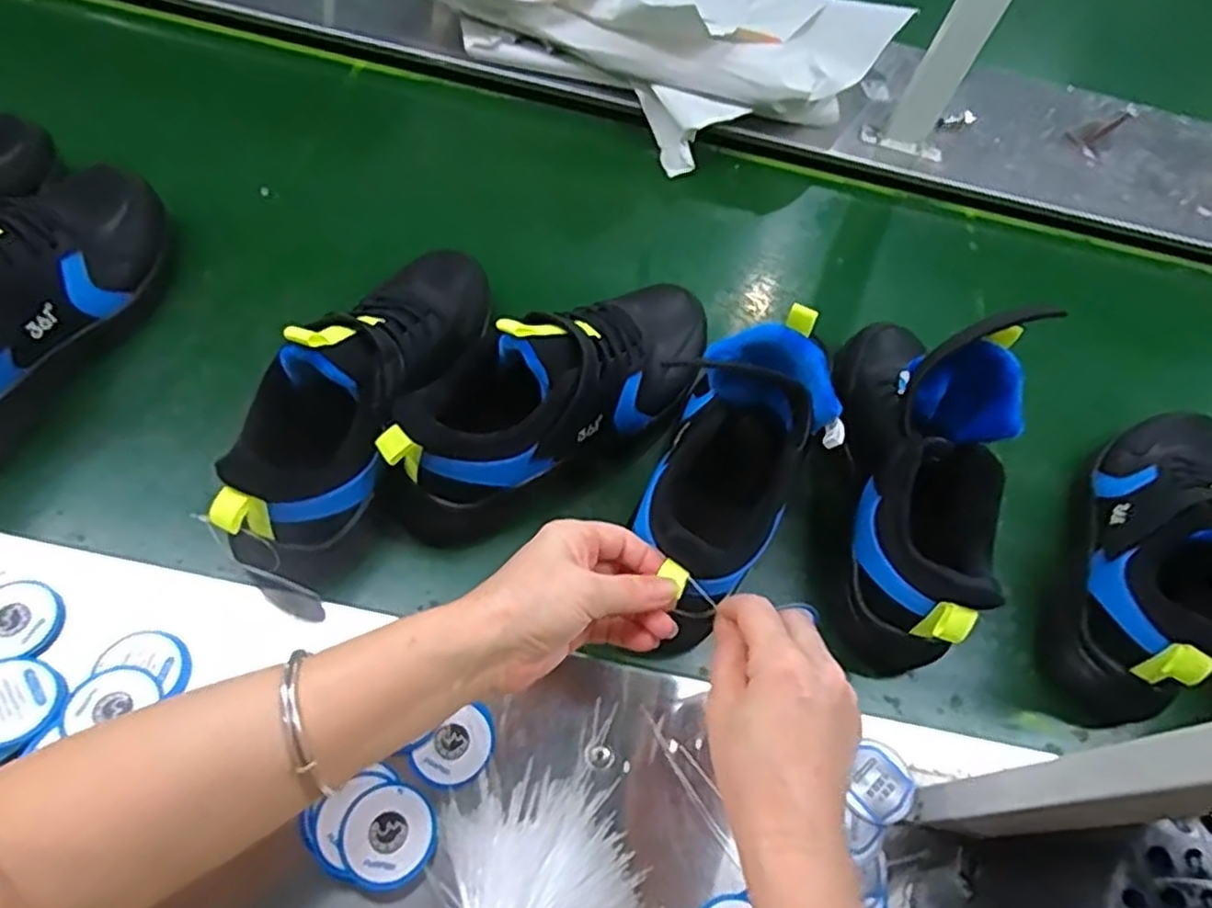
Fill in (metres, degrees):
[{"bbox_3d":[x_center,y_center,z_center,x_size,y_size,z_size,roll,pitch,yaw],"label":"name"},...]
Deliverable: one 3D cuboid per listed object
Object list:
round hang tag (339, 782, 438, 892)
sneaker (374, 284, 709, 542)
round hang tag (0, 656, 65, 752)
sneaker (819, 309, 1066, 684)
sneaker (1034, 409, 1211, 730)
[{"bbox_3d":[-0.116,0.203,0.385,0.048,0.005,0.047,4,59,-7],"label":"round hang tag"},{"bbox_3d":[-0.035,-0.046,0.510,0.280,0.108,0.095,-38,68,-20],"label":"sneaker"},{"bbox_3d":[-0.327,0.136,0.395,0.046,0.008,0.048,10,66,-23],"label":"round hang tag"},{"bbox_3d":[0.225,0.002,0.518,0.090,0.192,0.275,10,61,4],"label":"sneaker"},{"bbox_3d":[0.423,0.050,0.539,0.092,0.142,0.295,34,65,17],"label":"sneaker"}]

